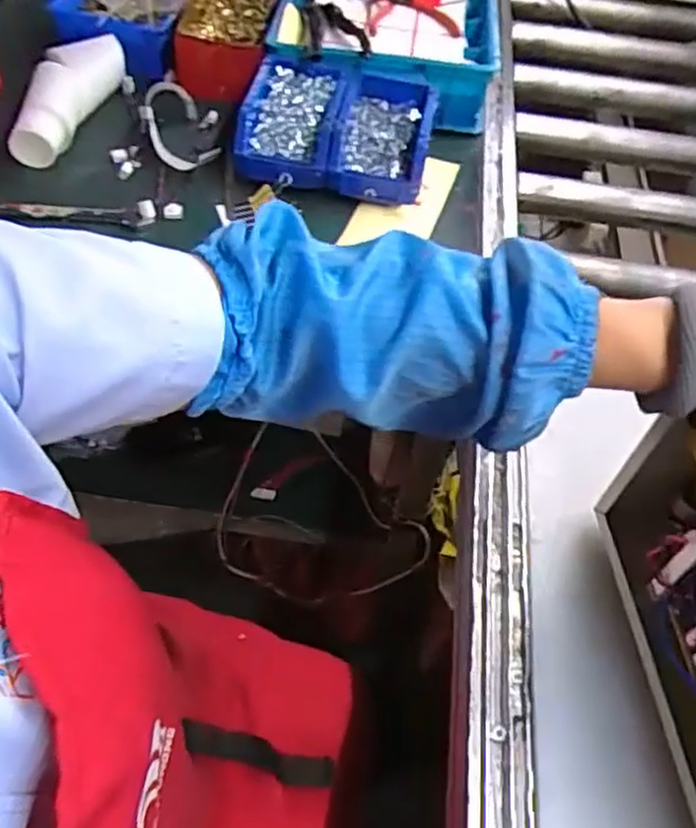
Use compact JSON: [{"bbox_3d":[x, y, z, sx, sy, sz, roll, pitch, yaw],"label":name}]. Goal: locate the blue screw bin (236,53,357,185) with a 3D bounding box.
[{"bbox_3d":[-0.060,-0.331,0.788,0.106,0.056,0.169,9,52,1],"label":"blue screw bin"}]

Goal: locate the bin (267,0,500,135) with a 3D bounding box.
[{"bbox_3d":[0.058,-0.542,0.974,0.292,0.093,0.411,7,52,0],"label":"bin"}]

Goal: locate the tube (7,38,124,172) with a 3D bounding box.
[{"bbox_3d":[-0.317,-0.359,0.787,0.066,0.054,0.216,7,51,1],"label":"tube"}]

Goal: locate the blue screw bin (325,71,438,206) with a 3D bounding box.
[{"bbox_3d":[0.040,-0.310,0.790,0.103,0.063,0.169,12,53,4],"label":"blue screw bin"}]

